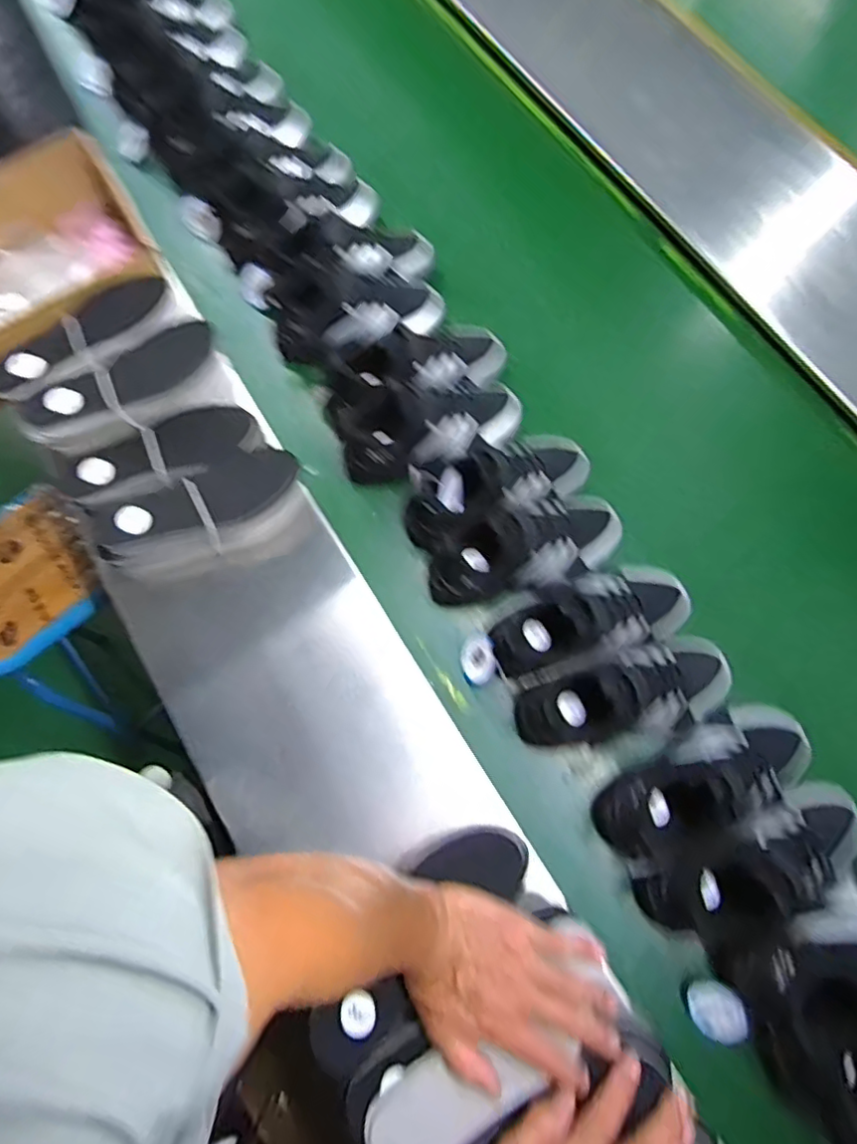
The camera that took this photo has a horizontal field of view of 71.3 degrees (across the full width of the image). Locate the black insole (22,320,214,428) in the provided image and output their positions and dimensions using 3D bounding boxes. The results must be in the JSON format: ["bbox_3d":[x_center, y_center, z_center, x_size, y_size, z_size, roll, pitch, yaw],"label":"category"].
[{"bbox_3d":[-0.321,-0.204,0.629,0.202,0.016,0.063,-33,76,-8],"label":"black insole"}]

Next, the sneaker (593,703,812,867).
[{"bbox_3d":[0.256,0.195,0.542,0.204,0.092,0.085,-30,76,-7],"label":"sneaker"}]

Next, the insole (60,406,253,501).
[{"bbox_3d":[-0.292,-0.129,0.641,0.207,0.032,0.063,-22,75,-5],"label":"insole"}]

